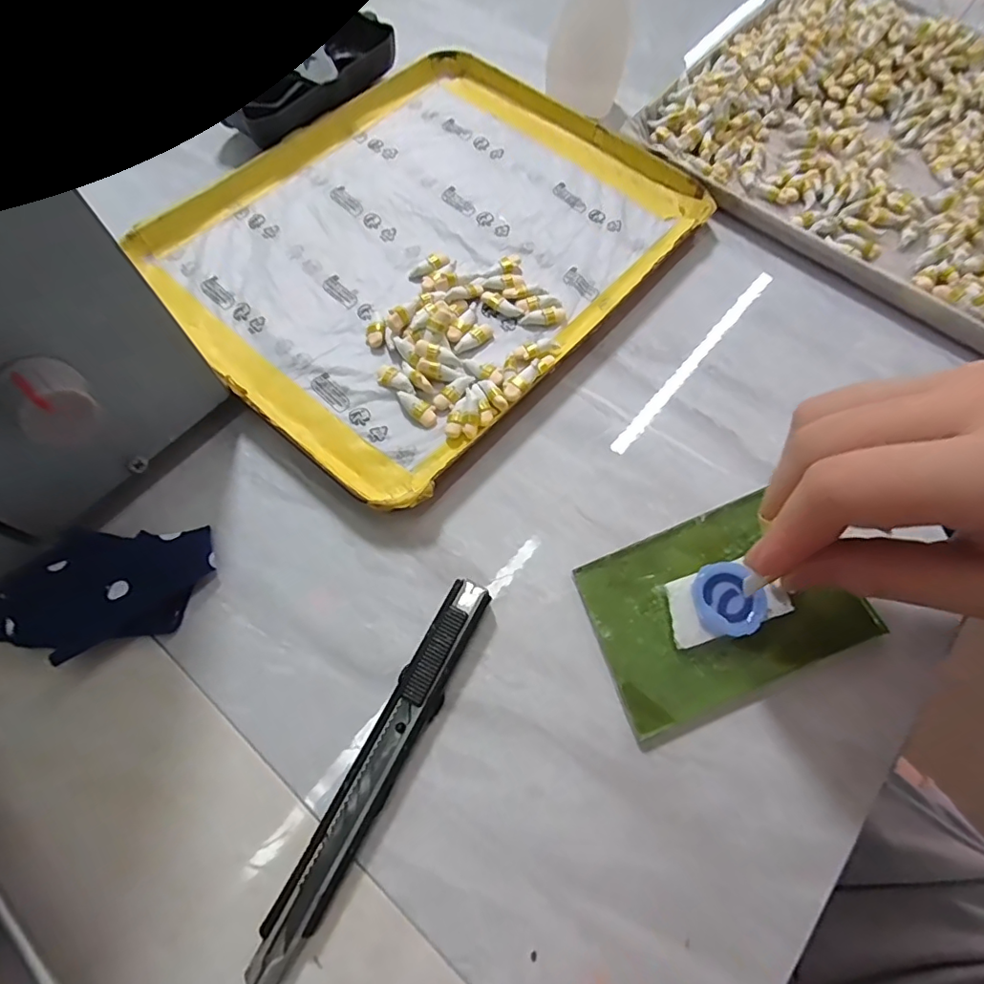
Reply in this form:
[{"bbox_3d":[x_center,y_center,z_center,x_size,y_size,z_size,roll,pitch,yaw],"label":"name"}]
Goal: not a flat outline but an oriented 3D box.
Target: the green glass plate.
[{"bbox_3d":[0.087,0.044,0.205,0.098,0.006,0.068,-22,70,-8],"label":"green glass plate"}]

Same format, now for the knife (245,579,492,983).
[{"bbox_3d":[-0.038,0.092,0.182,0.015,0.011,0.134,26,69,9],"label":"knife"}]

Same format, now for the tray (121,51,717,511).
[{"bbox_3d":[-0.035,-0.131,0.271,0.199,0.014,0.241,38,73,14],"label":"tray"}]

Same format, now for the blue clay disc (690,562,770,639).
[{"bbox_3d":[0.090,0.040,0.201,0.026,0.006,0.027,-12,68,-6],"label":"blue clay disc"}]

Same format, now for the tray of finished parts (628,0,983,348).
[{"bbox_3d":[0.230,-0.205,0.303,0.235,0.018,0.222,38,71,14],"label":"tray of finished parts"}]

